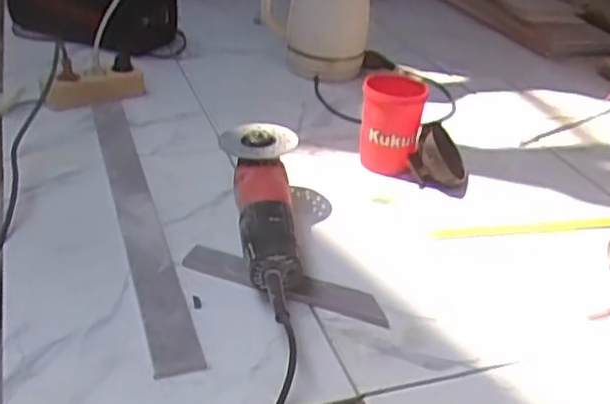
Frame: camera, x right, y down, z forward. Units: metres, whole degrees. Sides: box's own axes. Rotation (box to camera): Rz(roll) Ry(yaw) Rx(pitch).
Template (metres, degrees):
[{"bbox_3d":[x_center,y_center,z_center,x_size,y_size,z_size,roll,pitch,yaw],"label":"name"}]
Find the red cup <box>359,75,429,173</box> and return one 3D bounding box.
[{"bbox_3d":[0.124,-0.113,1.006,0.084,0.134,0.092,13,31,11],"label":"red cup"}]

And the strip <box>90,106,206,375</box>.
[{"bbox_3d":[-0.211,0.003,0.877,0.048,0.010,0.583,-6,33,-20],"label":"strip"}]

